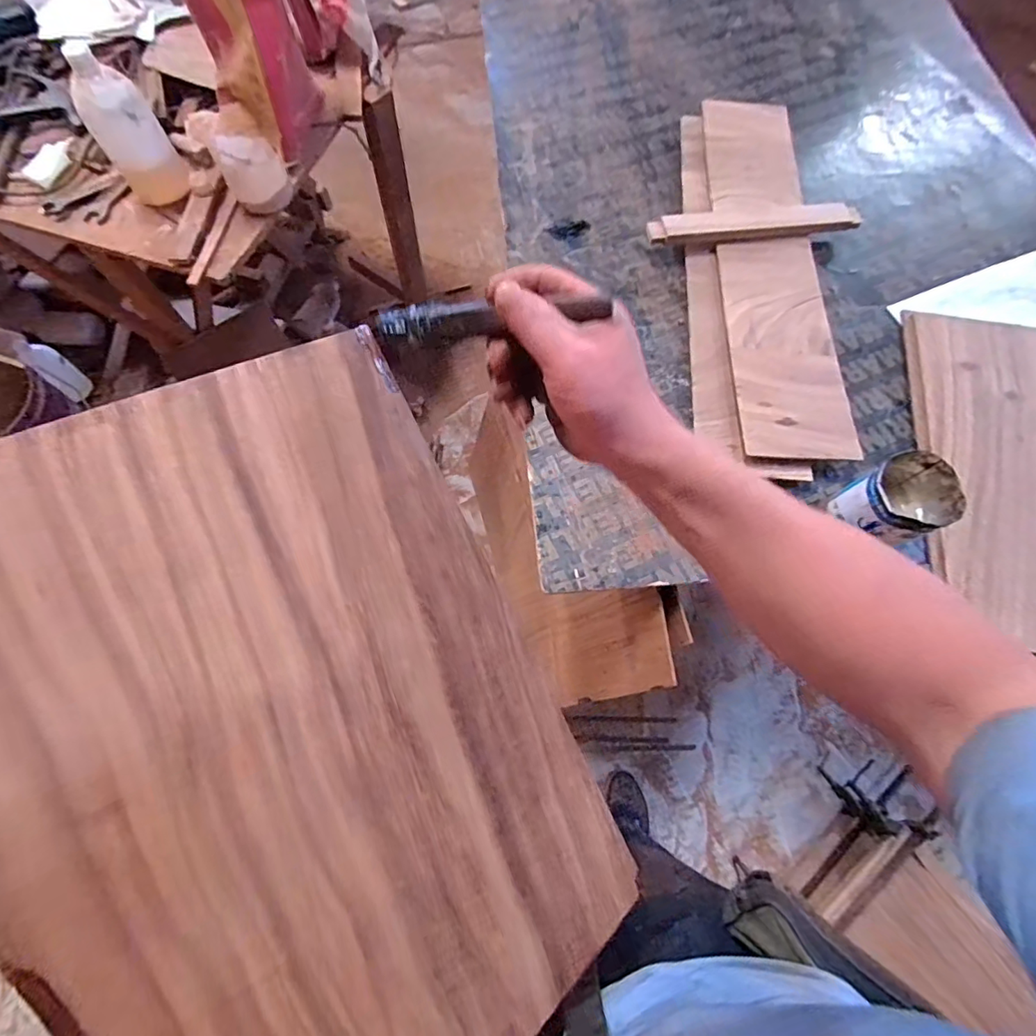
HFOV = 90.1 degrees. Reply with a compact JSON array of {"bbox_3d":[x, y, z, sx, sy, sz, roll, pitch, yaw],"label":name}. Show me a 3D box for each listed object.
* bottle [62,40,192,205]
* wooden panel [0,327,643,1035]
[{"bbox_3d":[-0.595,-0.590,0.798,0.093,0.180,0.089,-40,74,-15],"label":"bottle"},{"bbox_3d":[-0.106,0.147,0.300,0.289,0.010,0.448,-31,99,-28],"label":"wooden panel"}]

